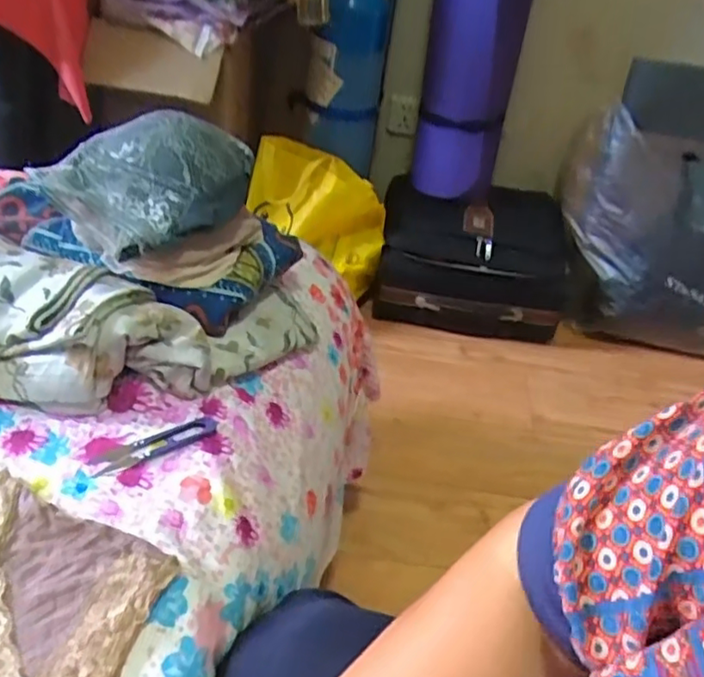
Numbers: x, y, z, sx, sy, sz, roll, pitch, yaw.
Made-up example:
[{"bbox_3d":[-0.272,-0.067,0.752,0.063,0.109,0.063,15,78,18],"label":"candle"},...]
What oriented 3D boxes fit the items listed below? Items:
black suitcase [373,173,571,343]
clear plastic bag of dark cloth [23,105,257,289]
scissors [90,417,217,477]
[{"bbox_3d":[0.279,-0.194,1.504,0.431,0.281,0.329,8,42,-2],"label":"black suitcase"},{"bbox_3d":[-0.182,-0.128,0.574,0.188,0.107,0.124,-2,43,-13],"label":"clear plastic bag of dark cloth"},{"bbox_3d":[-0.159,0.086,0.510,0.100,0.004,0.024,-18,49,-28],"label":"scissors"}]

